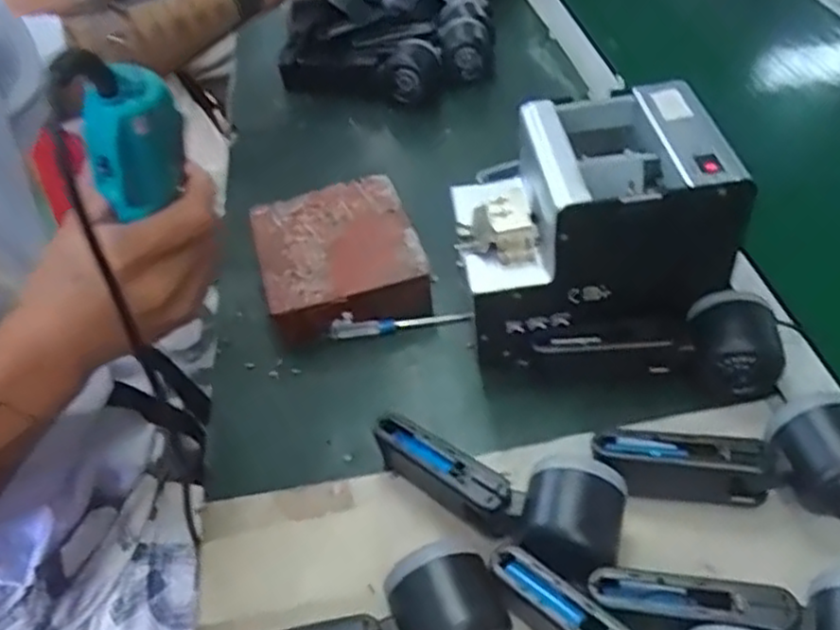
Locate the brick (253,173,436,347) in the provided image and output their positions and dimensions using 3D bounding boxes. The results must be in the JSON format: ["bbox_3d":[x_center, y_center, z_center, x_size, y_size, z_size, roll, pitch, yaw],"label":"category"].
[{"bbox_3d":[-0.068,-0.048,0.623,0.129,0.056,0.146,-15,46,-7],"label":"brick"}]

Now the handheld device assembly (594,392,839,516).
[{"bbox_3d":[0.191,0.091,0.436,0.165,0.058,0.054,-6,45,2],"label":"handheld device assembly"}]

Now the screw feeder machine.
[{"bbox_3d":[0.119,-0.057,0.528,0.176,0.149,0.153,-10,45,-2],"label":"screw feeder machine"}]

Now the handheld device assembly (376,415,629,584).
[{"bbox_3d":[0.047,0.105,0.449,0.164,0.057,0.068,26,54,28],"label":"handheld device assembly"}]

